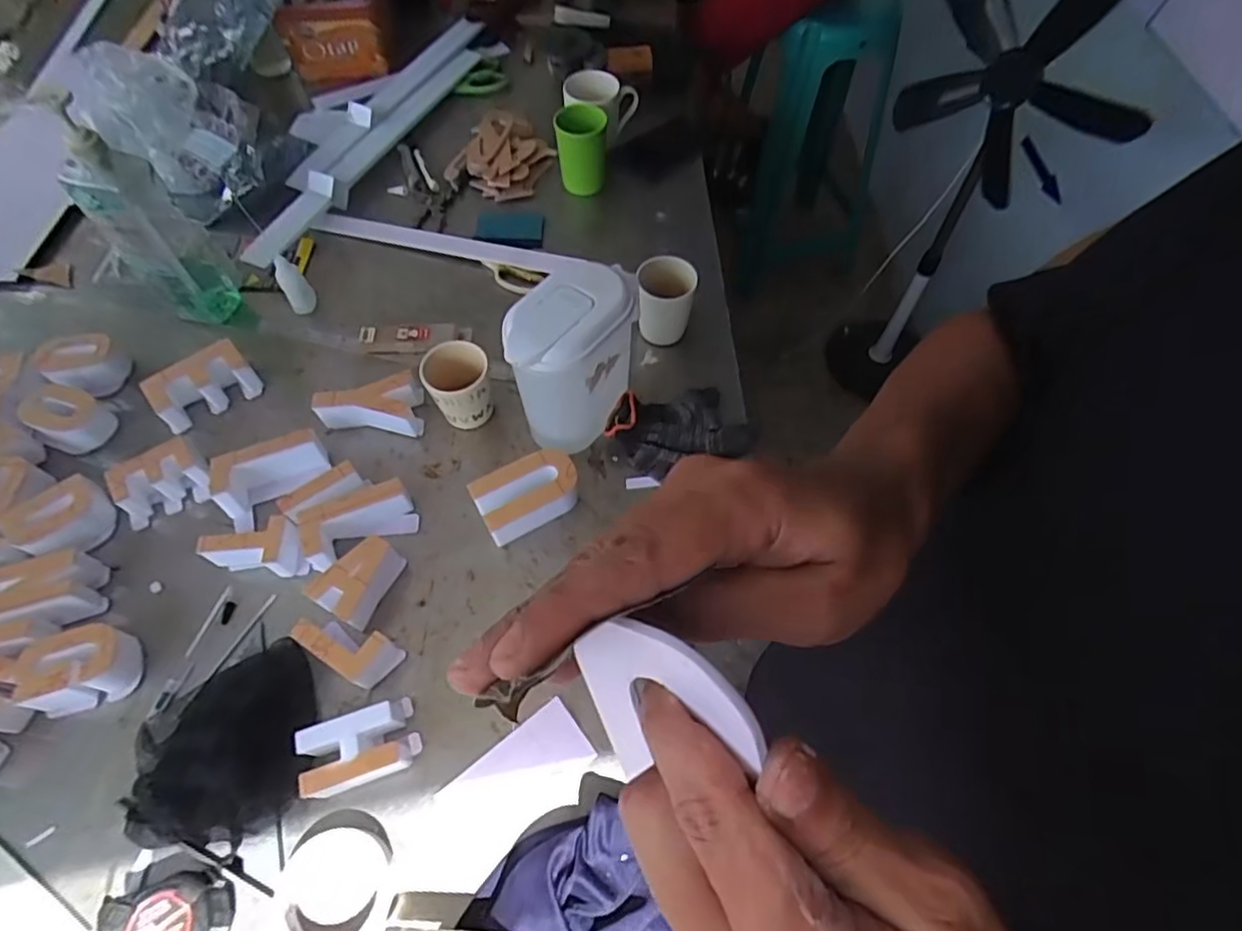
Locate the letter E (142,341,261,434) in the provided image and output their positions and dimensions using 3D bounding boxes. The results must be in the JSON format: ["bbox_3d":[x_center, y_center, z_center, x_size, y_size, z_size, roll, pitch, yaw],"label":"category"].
[{"bbox_3d":[-0.504,-0.095,0.767,0.114,0.057,0.061,-35,65,-19],"label":"letter E"}]

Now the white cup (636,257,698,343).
[{"bbox_3d":[0.056,-0.203,0.802,0.069,0.098,0.069,1,61,-1],"label":"white cup"}]

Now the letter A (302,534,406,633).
[{"bbox_3d":[-0.261,0.117,0.644,0.063,0.046,0.085,28,63,16],"label":"letter A"}]

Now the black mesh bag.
[{"bbox_3d":[-0.357,0.244,0.567,0.154,0.063,0.159,-11,60,-6],"label":"black mesh bag"}]

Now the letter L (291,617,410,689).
[{"bbox_3d":[-0.264,0.171,0.612,0.094,0.046,0.047,28,63,16],"label":"letter L"}]

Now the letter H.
[{"bbox_3d":[-0.232,0.250,0.564,0.091,0.044,0.058,-22,62,-12],"label":"letter H"}]

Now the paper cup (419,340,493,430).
[{"bbox_3d":[-0.187,-0.088,0.745,0.072,0.089,0.071,0,59,0],"label":"paper cup"}]

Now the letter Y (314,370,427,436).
[{"bbox_3d":[-0.296,-0.073,0.755,0.119,0.050,0.065,1,59,1],"label":"letter Y"}]

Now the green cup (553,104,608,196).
[{"bbox_3d":[-0.058,-0.467,0.940,0.071,0.102,0.068,0,59,0],"label":"green cup"}]

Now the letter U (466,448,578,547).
[{"bbox_3d":[-0.101,0.033,0.697,0.109,0.042,0.072,-23,62,-13],"label":"letter U"}]

